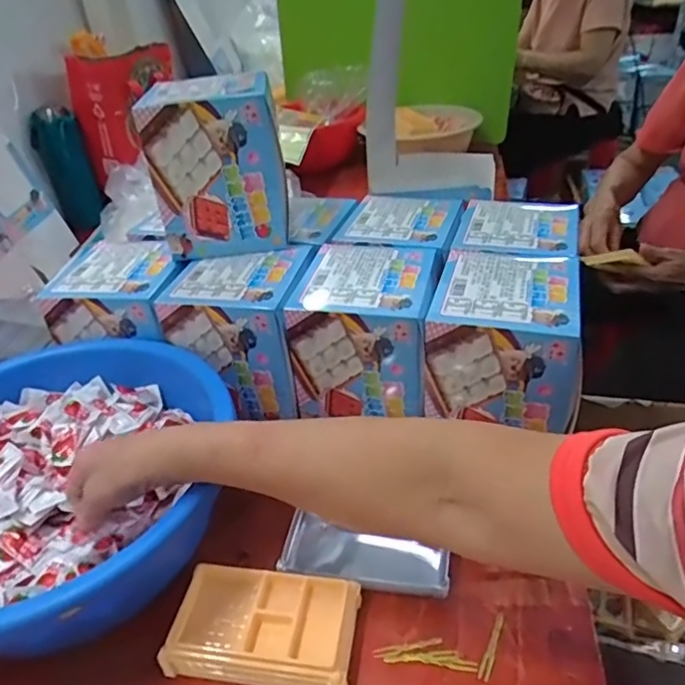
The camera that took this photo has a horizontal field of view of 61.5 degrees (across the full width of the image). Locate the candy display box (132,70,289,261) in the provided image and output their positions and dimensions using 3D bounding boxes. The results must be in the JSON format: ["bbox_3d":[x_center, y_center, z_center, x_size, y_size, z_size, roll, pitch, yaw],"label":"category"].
[{"bbox_3d":[-0.135,-0.196,0.640,0.133,0.171,0.106,-7,34,-2],"label":"candy display box"}]

